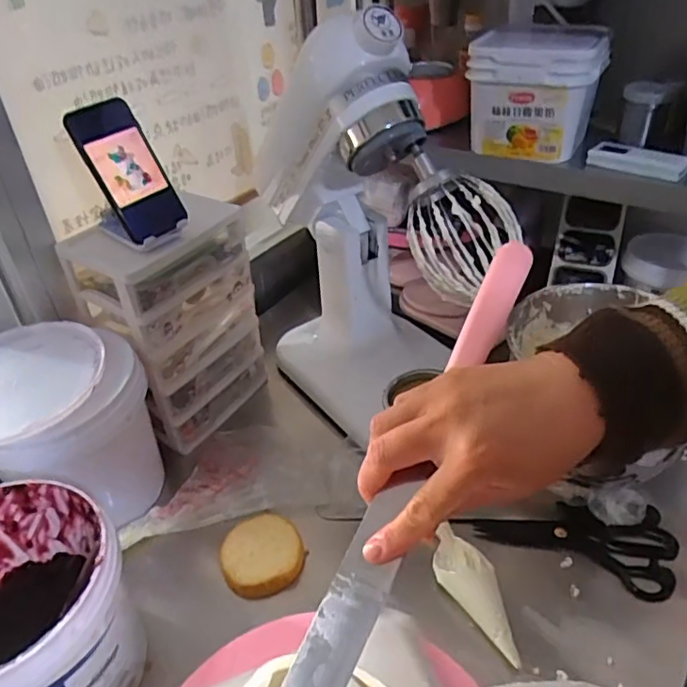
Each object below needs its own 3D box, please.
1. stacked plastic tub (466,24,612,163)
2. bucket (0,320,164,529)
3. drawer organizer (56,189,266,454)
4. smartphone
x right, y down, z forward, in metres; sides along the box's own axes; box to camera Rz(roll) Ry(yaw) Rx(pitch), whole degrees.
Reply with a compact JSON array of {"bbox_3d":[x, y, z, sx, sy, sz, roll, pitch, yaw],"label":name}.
[{"bbox_3d":[0.277,-0.365,0.835,0.170,0.144,0.187,13,40,21],"label":"stacked plastic tub"},{"bbox_3d":[-0.362,0.110,0.728,0.211,0.194,0.191,4,38,10],"label":"bucket"},{"bbox_3d":[-0.234,-0.033,0.823,0.138,0.304,0.188,21,43,29],"label":"drawer organizer"},{"bbox_3d":[-0.247,-0.200,0.674,0.016,0.154,0.080,-8,24,49],"label":"smartphone"}]

